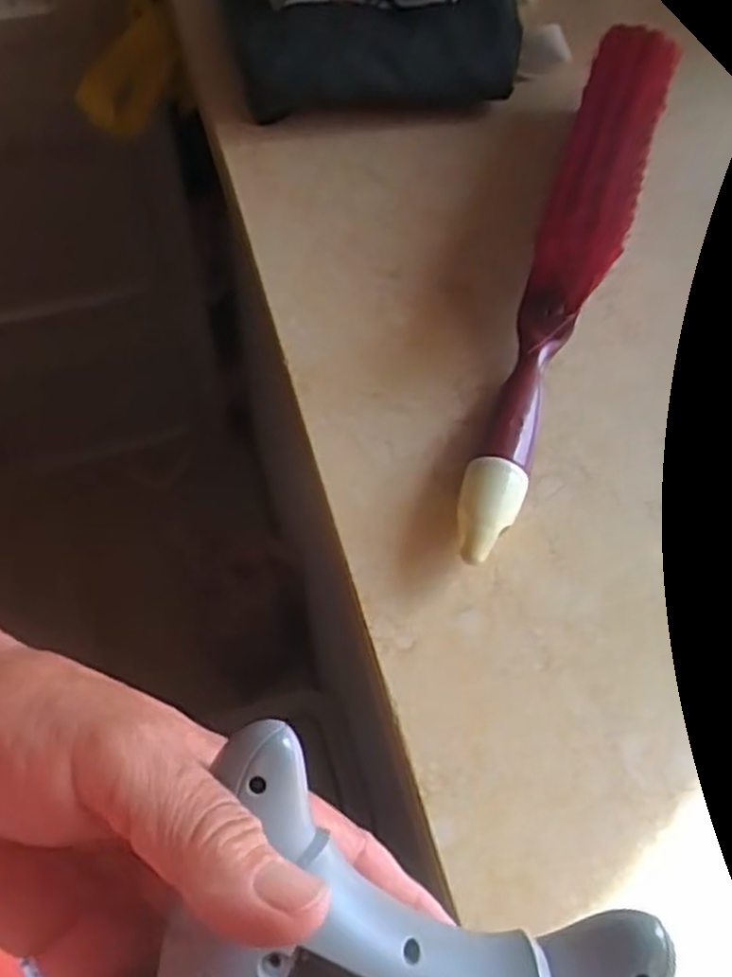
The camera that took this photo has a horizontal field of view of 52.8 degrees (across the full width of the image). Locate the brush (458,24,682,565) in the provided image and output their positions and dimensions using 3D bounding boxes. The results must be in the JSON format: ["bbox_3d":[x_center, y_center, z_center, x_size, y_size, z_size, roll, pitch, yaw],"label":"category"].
[{"bbox_3d":[0.116,-0.128,0.413,0.048,0.075,0.370,19,64,5],"label":"brush"}]

